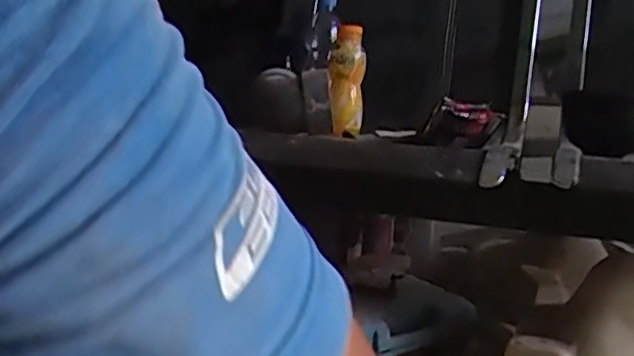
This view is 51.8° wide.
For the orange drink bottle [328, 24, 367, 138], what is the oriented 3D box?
[{"bbox_3d":[0.051,-0.160,1.083,0.060,0.197,0.064,2,-10,-2],"label":"orange drink bottle"}]

